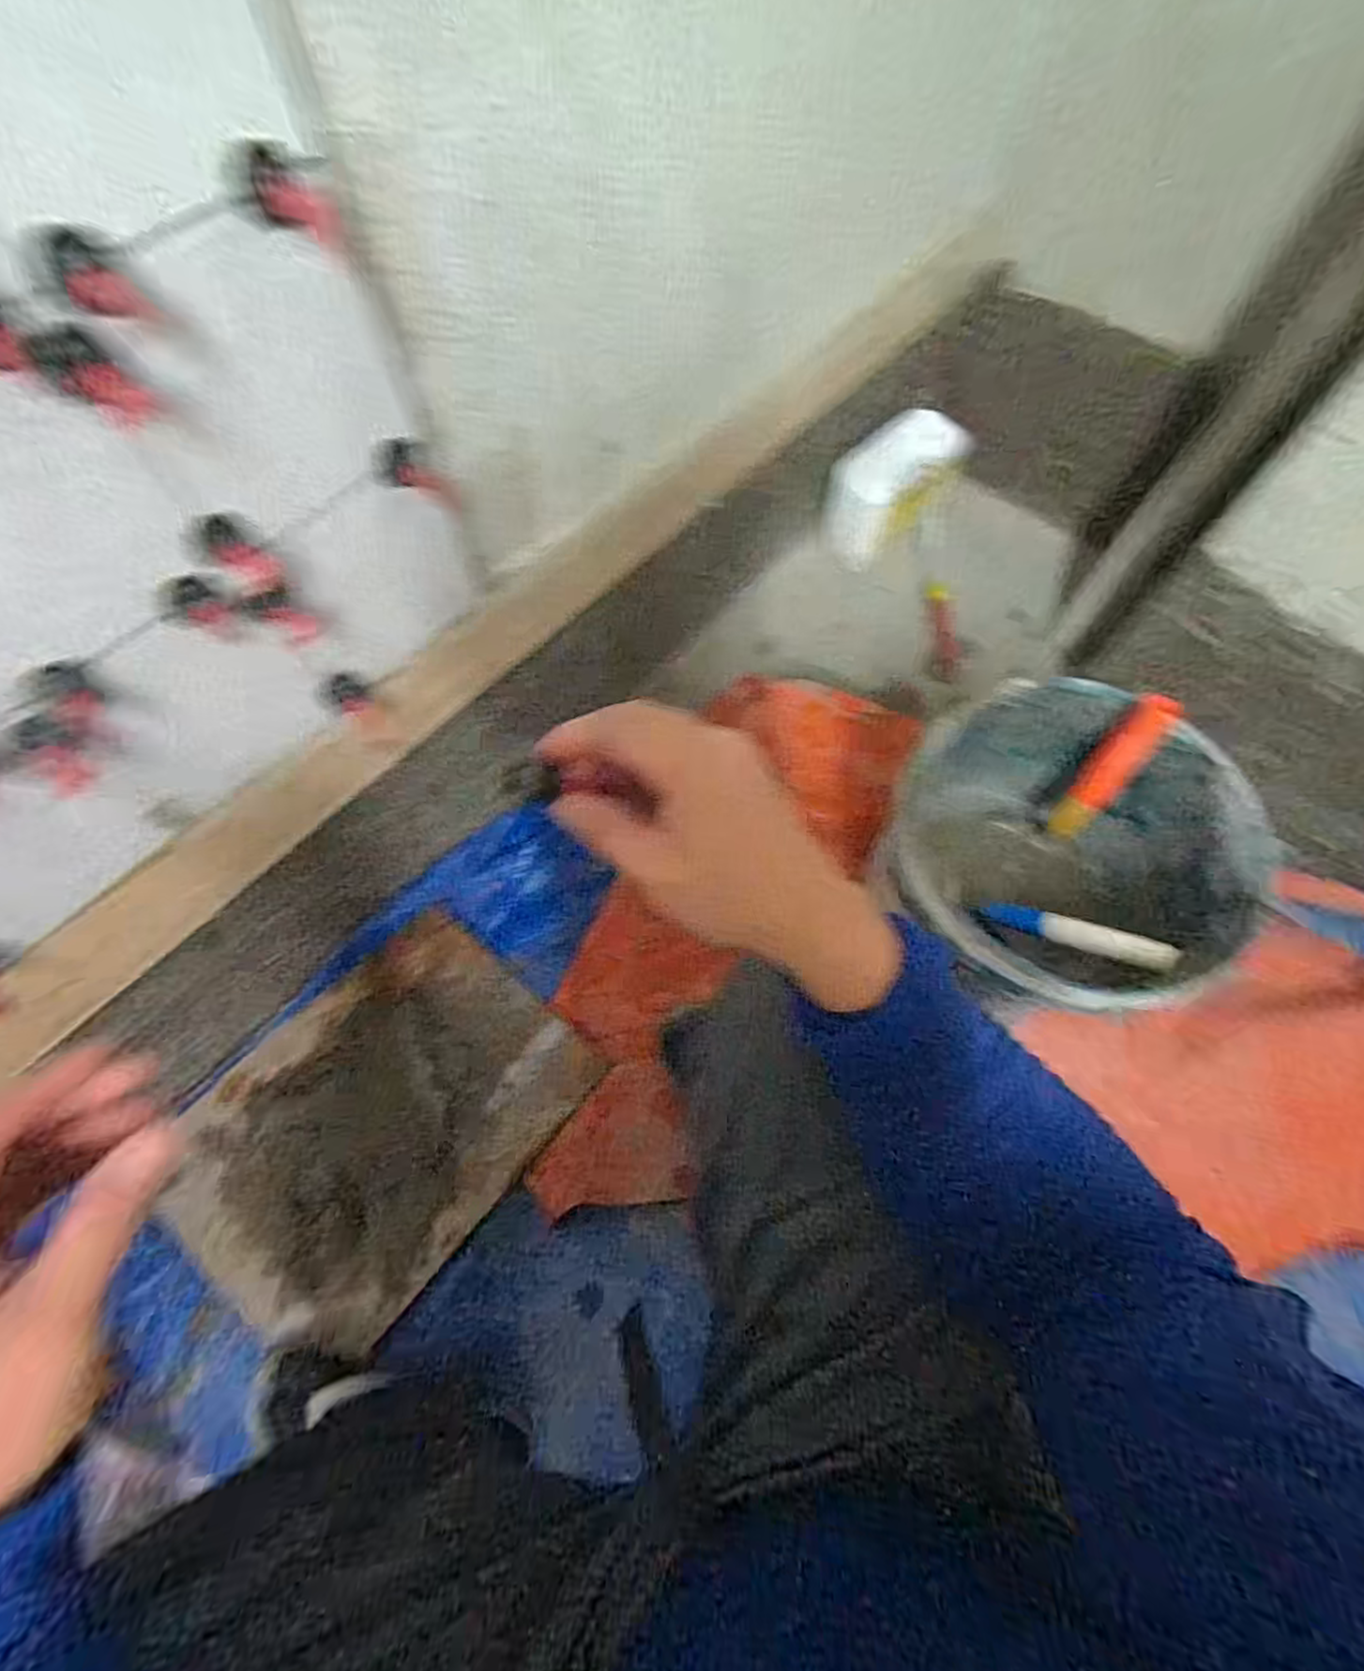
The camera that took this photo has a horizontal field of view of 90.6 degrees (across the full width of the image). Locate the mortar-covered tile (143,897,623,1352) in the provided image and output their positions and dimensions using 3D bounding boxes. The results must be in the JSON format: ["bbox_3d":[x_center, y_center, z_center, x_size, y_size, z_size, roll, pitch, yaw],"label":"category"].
[{"bbox_3d":[-0.331,0.317,0.753,0.305,0.016,0.405,41,69,9],"label":"mortar-covered tile"}]

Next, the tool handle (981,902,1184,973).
[{"bbox_3d":[0.379,0.095,0.654,0.025,0.020,0.178,-46,31,-18],"label":"tool handle"}]

